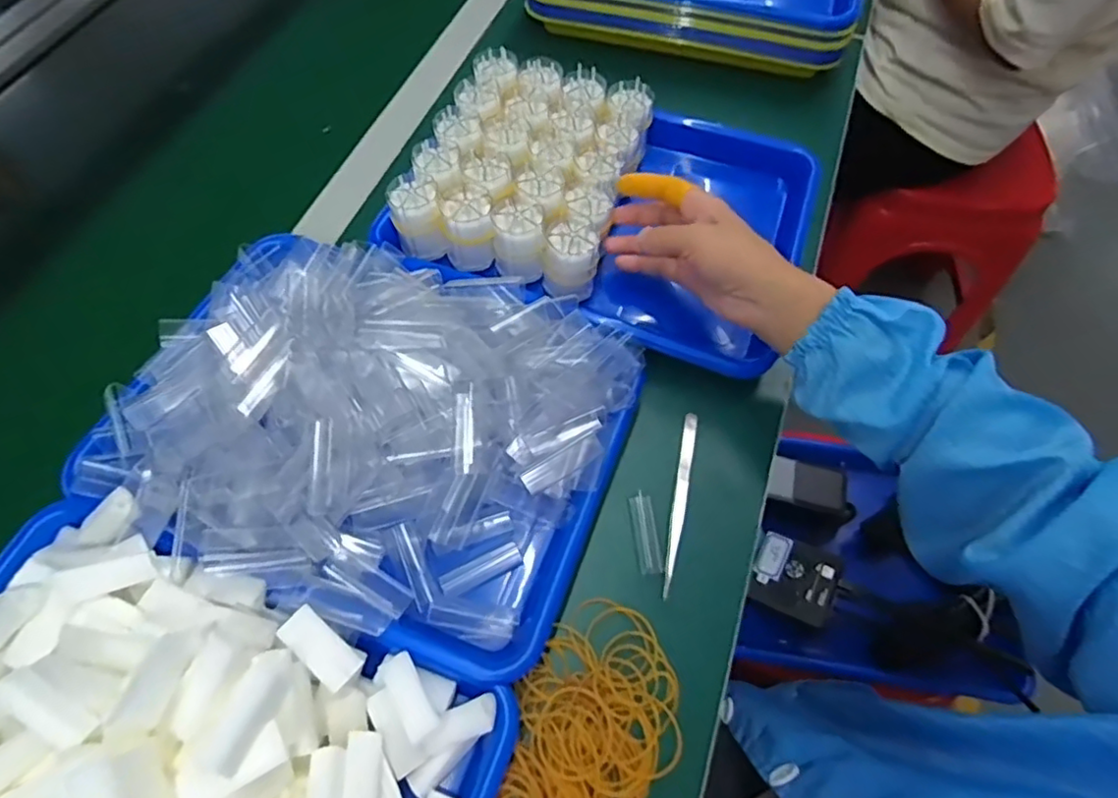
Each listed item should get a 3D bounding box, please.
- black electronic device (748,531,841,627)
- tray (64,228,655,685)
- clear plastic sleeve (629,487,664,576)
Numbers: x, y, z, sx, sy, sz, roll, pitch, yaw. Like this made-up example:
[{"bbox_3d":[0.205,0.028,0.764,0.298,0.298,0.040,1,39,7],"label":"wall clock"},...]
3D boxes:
[{"bbox_3d":[0.239,0.183,0.622,0.077,0.032,0.070,17,76,32],"label":"black electronic device"},{"bbox_3d":[-0.121,0.007,0.408,0.311,0.075,0.253,20,63,11],"label":"tray"},{"bbox_3d":[0.060,0.091,0.423,0.016,0.005,0.054,-7,62,-4],"label":"clear plastic sleeve"}]

